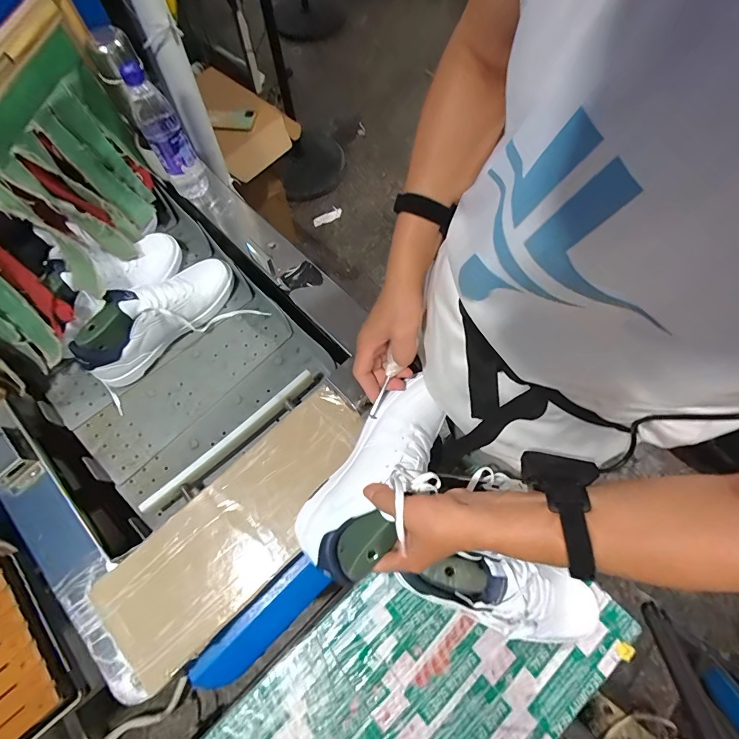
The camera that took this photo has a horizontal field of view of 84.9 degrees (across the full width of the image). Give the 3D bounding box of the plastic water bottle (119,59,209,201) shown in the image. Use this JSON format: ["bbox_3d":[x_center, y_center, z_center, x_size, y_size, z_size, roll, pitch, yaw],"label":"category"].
[{"bbox_3d":[-0.344,-0.399,0.686,0.067,0.213,0.072,-28,70,-10],"label":"plastic water bottle"}]

